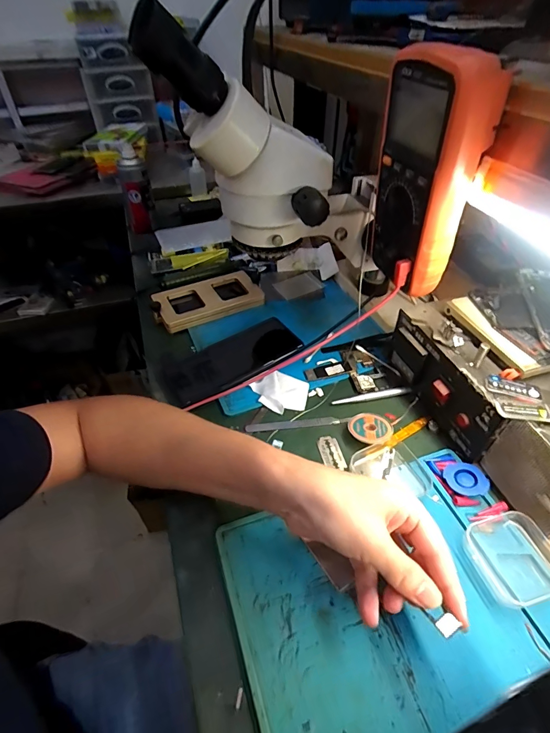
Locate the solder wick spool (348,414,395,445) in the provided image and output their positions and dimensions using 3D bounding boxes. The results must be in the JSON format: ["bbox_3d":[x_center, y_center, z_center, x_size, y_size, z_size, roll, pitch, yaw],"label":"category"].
[{"bbox_3d":[0.102,0.067,0.405,0.043,0.014,0.041,-1,44,1],"label":"solder wick spool"}]

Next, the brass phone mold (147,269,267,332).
[{"bbox_3d":[-0.102,-0.102,0.569,0.156,0.026,0.081,-22,47,-20],"label":"brass phone mold"}]

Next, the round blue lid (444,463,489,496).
[{"bbox_3d":[0.178,0.106,0.356,0.034,0.008,0.034,-10,45,11],"label":"round blue lid"}]

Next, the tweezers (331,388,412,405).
[{"bbox_3d":[0.112,0.033,0.441,0.092,0.004,0.010,-9,44,-7],"label":"tweezers"}]

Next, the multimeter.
[{"bbox_3d":[0.123,-0.154,0.318,0.048,0.171,0.084,-11,44,-9],"label":"multimeter"}]

